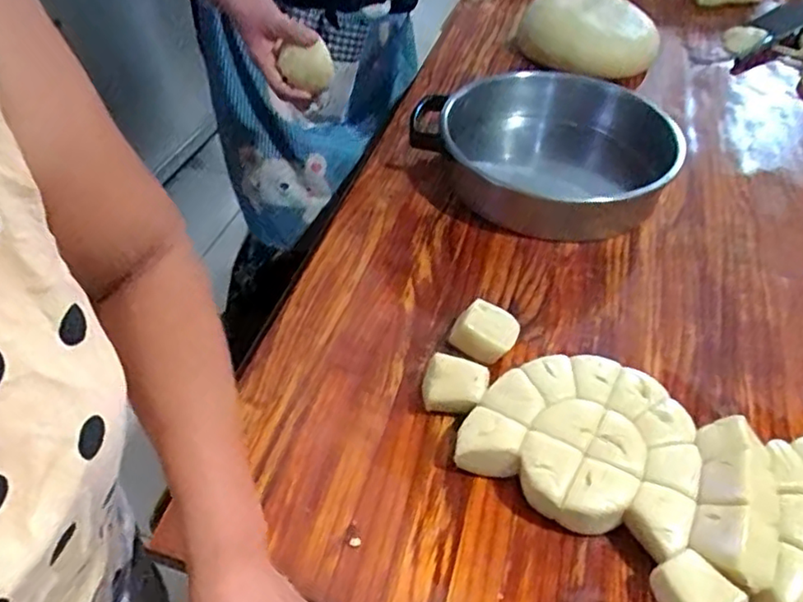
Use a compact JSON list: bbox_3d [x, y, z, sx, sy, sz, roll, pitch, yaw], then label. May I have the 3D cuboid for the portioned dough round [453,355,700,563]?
[{"bbox_3d":[0.169,0.131,0.606,0.197,0.051,0.166,20,48,16],"label":"portioned dough round"}]

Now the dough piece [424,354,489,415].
[{"bbox_3d":[0.053,0.088,0.643,0.061,0.049,0.046,15,46,11],"label":"dough piece"}]

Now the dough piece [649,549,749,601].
[{"bbox_3d":[0.229,0.230,0.498,0.047,0.049,0.066,-17,49,-19],"label":"dough piece"}]

